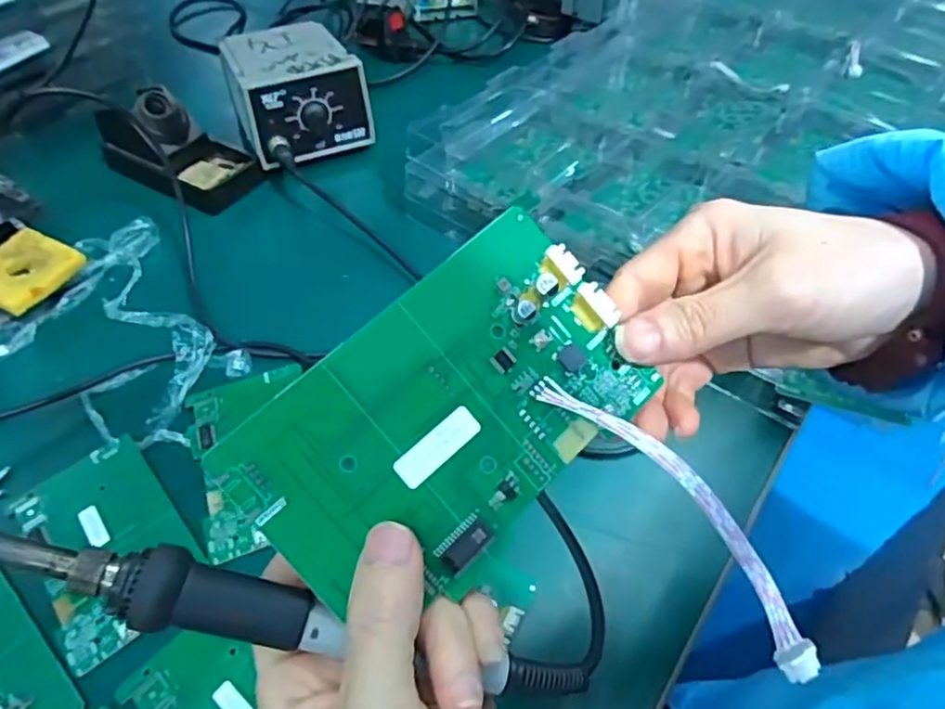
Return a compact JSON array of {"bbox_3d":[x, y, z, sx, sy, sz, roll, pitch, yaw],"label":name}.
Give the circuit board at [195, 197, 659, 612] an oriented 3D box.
[{"bbox_3d":[-0.006,0.016,0.206,0.127,0.005,0.078,-41,93,-20],"label":"circuit board"}]

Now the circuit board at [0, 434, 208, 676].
[{"bbox_3d":[-0.219,0.112,0.391,0.083,0.007,0.127,-36,56,-26],"label":"circuit board"}]

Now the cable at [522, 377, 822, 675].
[{"bbox_3d":[0.069,0.053,0.206,0.012,0.030,0.125,-41,91,-28],"label":"cable"}]

